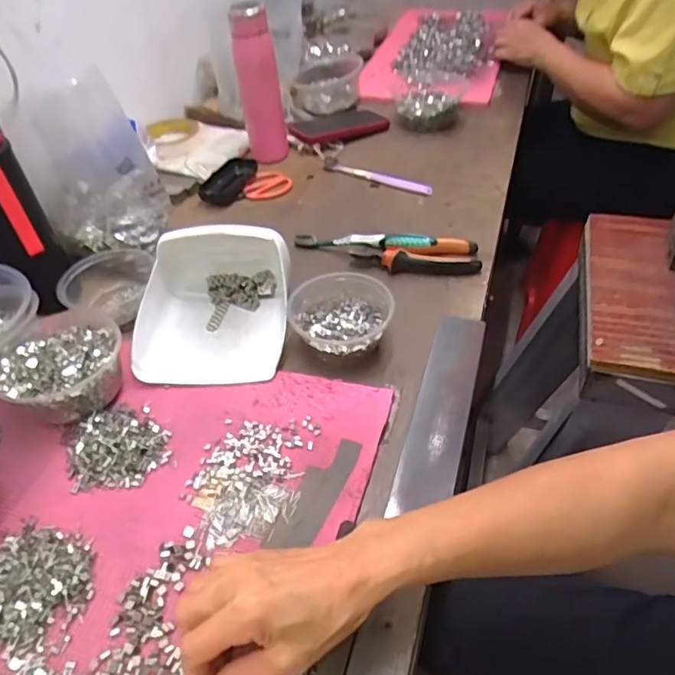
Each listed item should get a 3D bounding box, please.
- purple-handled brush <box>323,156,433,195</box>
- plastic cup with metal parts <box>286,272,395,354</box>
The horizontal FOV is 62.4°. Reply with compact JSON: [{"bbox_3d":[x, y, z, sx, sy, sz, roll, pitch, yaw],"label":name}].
[{"bbox_3d":[0.056,-0.248,0.843,0.188,0.013,0.010,23,50,25],"label":"purple-handled brush"},{"bbox_3d":[0.004,-0.019,0.579,0.103,0.047,0.094,-2,44,2],"label":"plastic cup with metal parts"}]

